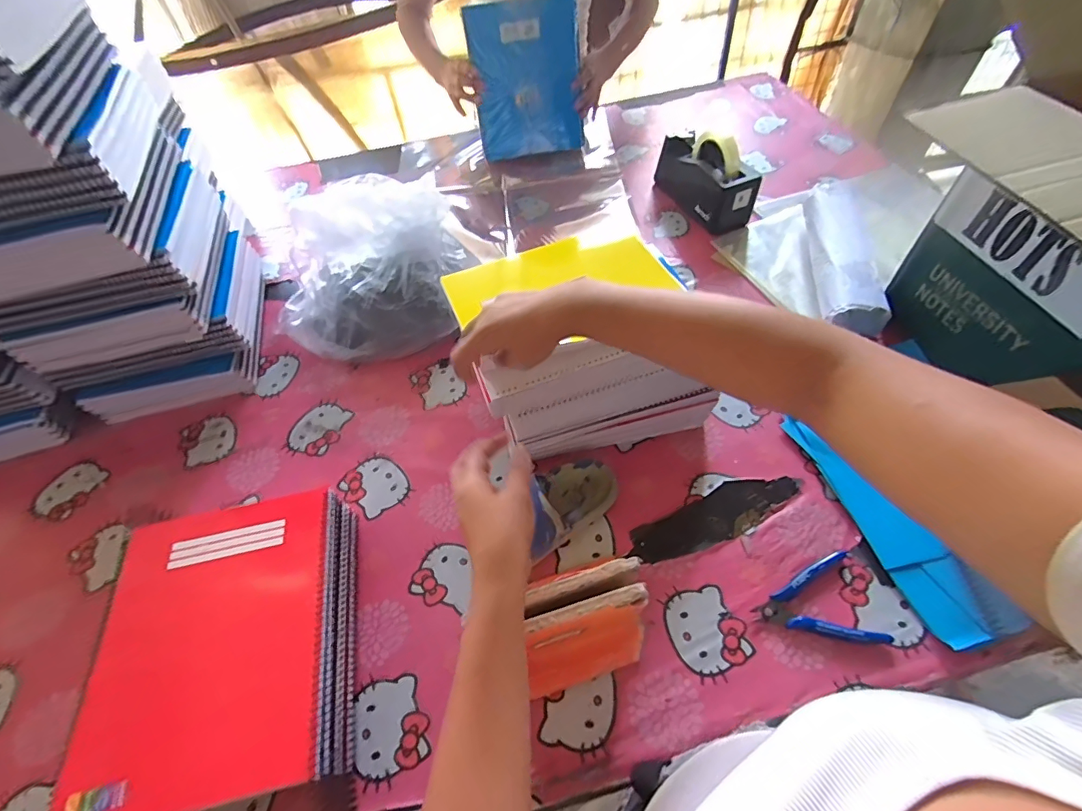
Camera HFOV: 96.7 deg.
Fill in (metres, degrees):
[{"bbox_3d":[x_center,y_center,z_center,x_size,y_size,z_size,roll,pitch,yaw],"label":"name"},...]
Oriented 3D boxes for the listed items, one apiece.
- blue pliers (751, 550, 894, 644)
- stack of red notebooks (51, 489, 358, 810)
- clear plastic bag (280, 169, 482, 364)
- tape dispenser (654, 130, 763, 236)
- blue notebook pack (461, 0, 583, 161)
[{"bbox_3d":[0.271,0.195,0.484,0.111,0.019,0.087,-5,54,1],"label":"blue pliers"},{"bbox_3d":[-0.289,0.228,0.463,0.197,0.090,0.247,-12,54,-4],"label":"stack of red notebooks"},{"bbox_3d":[-0.254,-0.203,0.703,0.295,0.192,0.205,-3,54,3],"label":"clear plastic bag"},{"bbox_3d":[0.283,-0.405,0.846,0.078,0.119,0.203,-24,56,-12],"label":"tape dispenser"},{"bbox_3d":[-0.024,-0.632,0.945,0.205,0.260,0.019,-13,48,-4],"label":"blue notebook pack"}]

